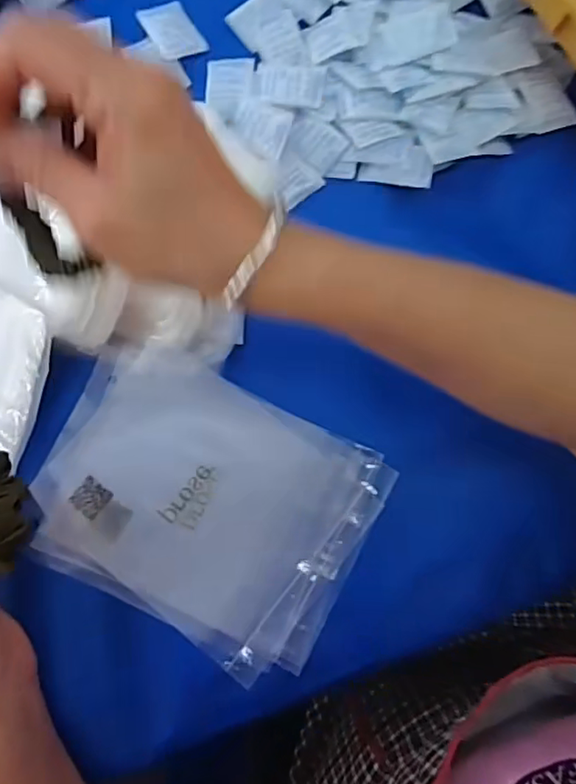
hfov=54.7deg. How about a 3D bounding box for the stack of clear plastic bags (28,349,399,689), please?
[{"bbox_3d":[-0.052,0.071,0.350,0.197,0.011,0.151,26,83,1],"label":"stack of clear plastic bags"}]

